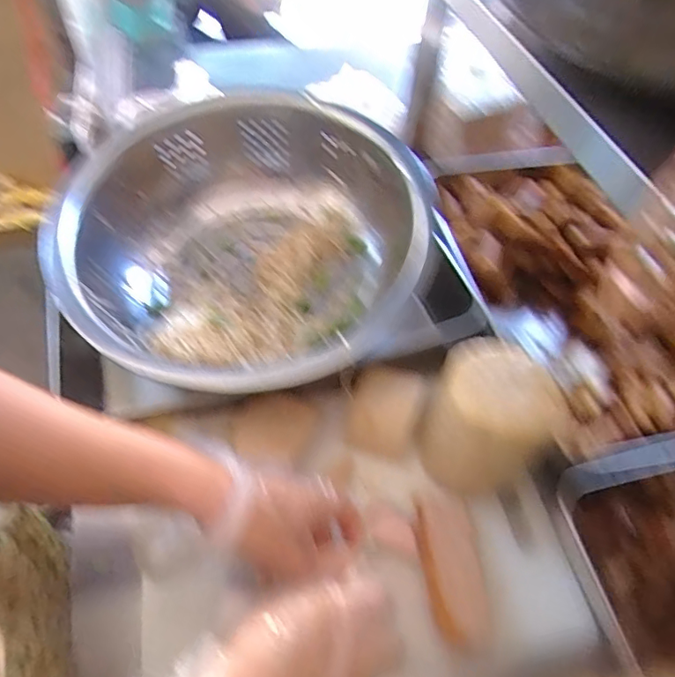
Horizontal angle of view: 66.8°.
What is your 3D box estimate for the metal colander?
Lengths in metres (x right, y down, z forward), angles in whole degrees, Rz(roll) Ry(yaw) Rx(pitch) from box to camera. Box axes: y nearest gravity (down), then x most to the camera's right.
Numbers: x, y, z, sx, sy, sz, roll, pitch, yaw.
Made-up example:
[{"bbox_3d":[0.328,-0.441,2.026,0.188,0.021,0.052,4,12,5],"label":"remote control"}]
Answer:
[{"bbox_3d":[-0.106,-0.101,0.541,0.334,0.133,0.349,2,55,-3],"label":"metal colander"}]

